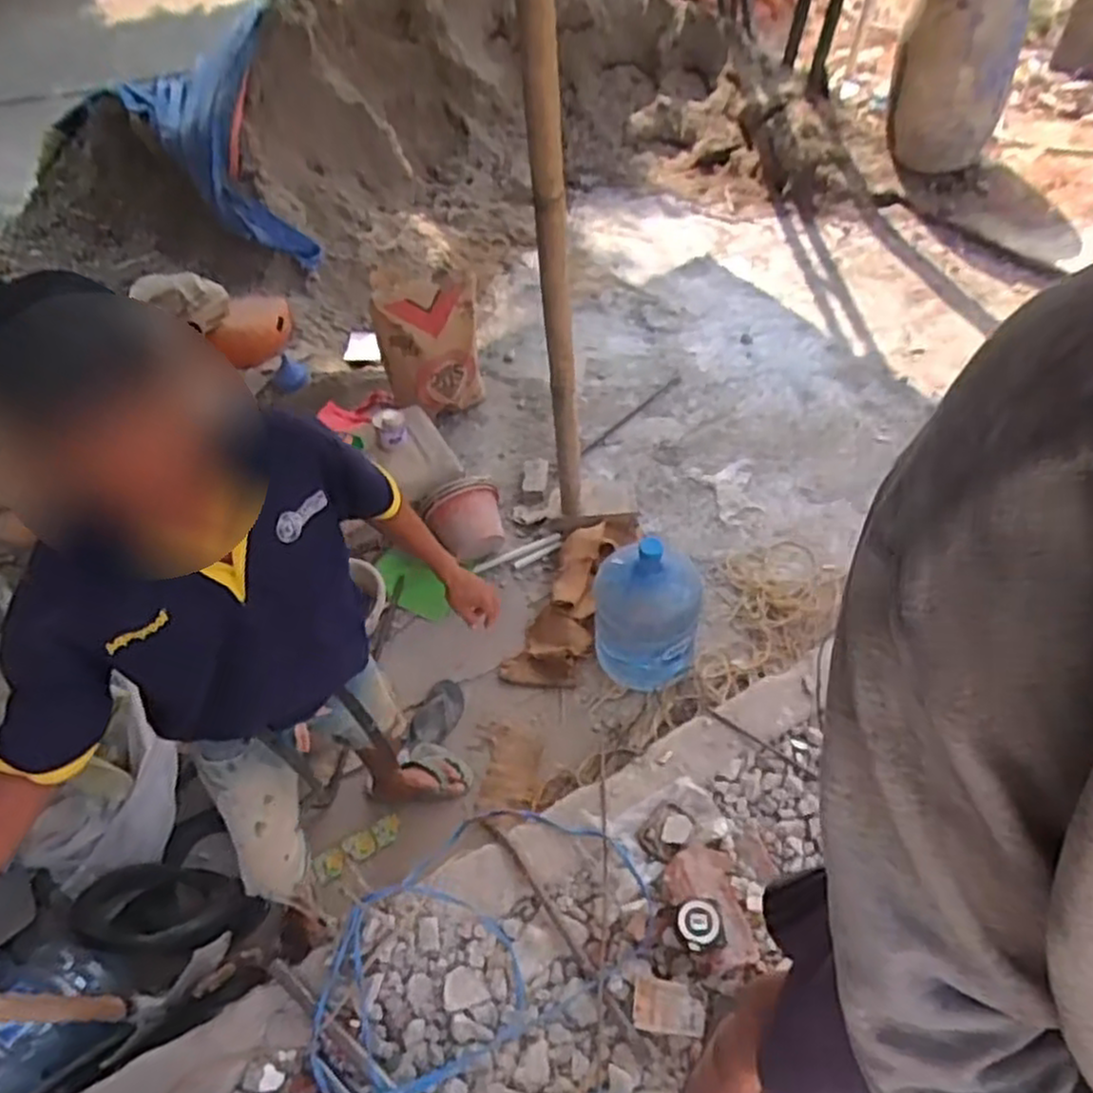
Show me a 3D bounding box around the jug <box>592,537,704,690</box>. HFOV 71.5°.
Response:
[{"bbox_3d":[0.252,0.146,1.898,0.261,0.461,0.267,-2,51,4],"label":"jug"}]

